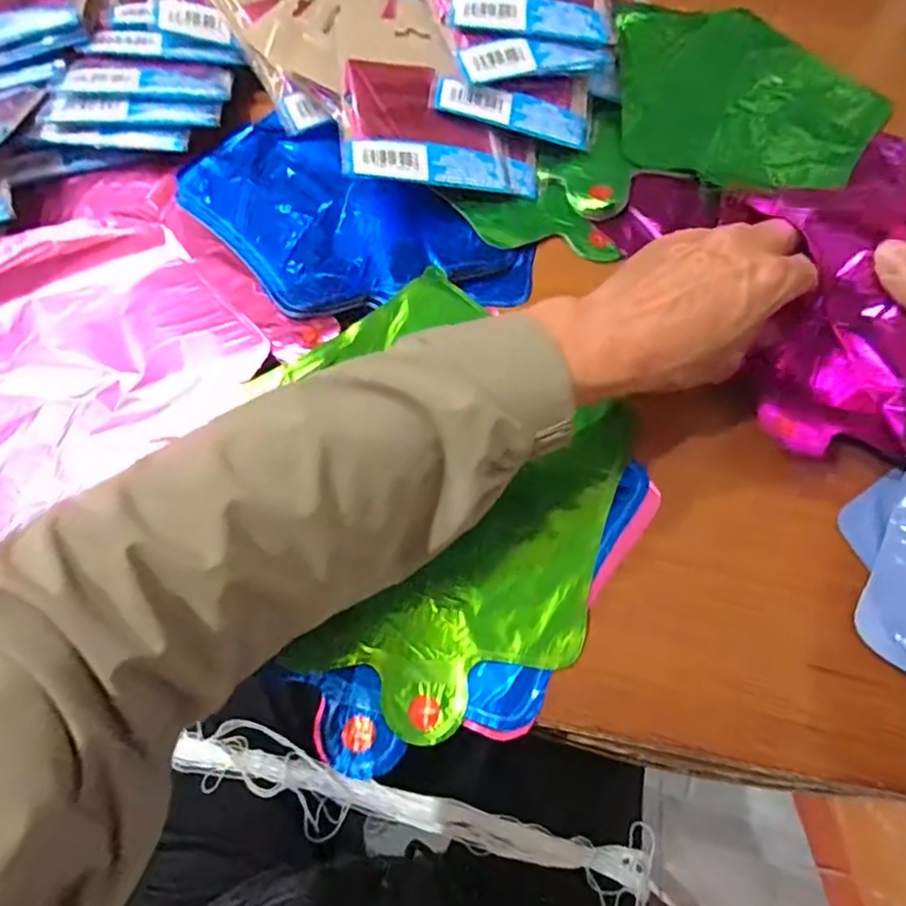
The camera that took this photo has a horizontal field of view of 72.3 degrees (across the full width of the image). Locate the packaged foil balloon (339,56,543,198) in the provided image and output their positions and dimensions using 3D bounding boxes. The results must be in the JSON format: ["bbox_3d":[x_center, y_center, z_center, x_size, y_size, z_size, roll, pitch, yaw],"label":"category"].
[{"bbox_3d":[-0.006,-0.232,0.445,0.141,0.011,0.100,2,70,-16],"label":"packaged foil balloon"}]

